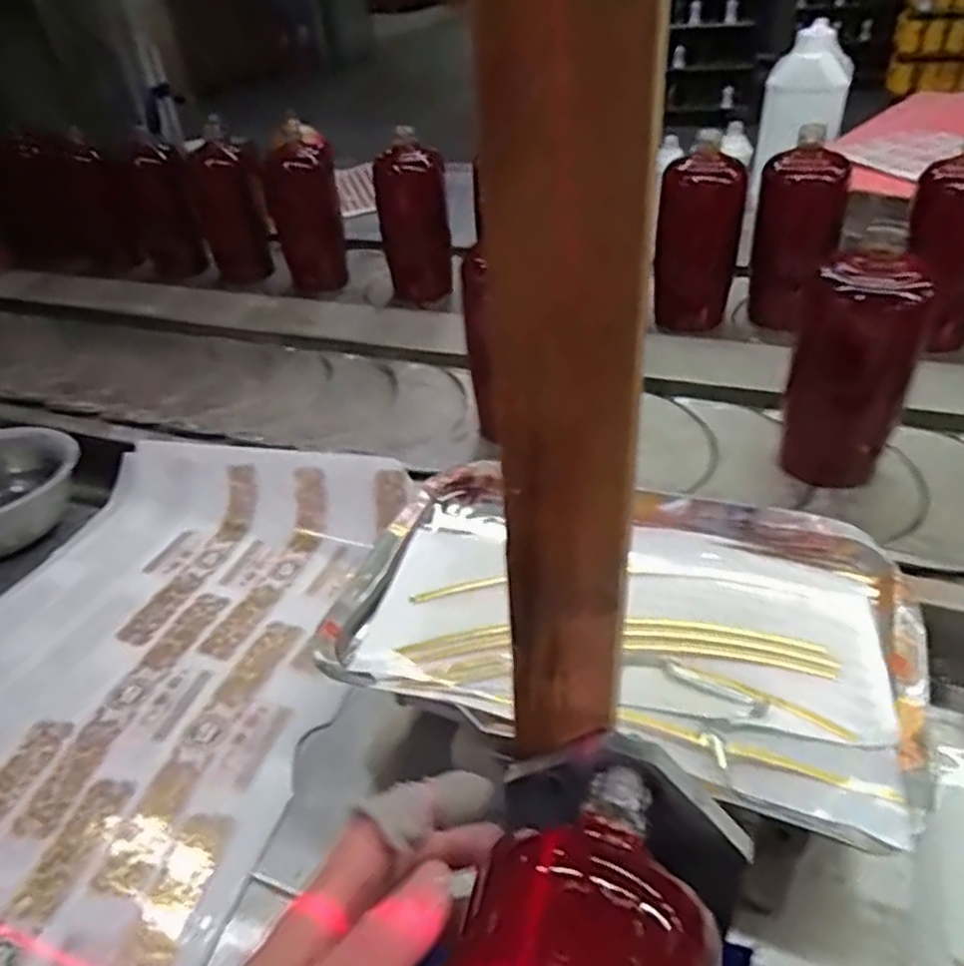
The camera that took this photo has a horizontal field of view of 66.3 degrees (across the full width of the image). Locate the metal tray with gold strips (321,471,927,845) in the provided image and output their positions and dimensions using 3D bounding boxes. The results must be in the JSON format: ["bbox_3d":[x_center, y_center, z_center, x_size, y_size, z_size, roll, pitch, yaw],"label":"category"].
[{"bbox_3d":[0.076,0.074,0.421,0.303,0.029,0.190,11,40,20],"label":"metal tray with gold strips"}]

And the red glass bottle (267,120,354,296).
[{"bbox_3d":[-0.225,-0.349,0.958,0.082,0.192,0.075,-17,39,-16],"label":"red glass bottle"}]

